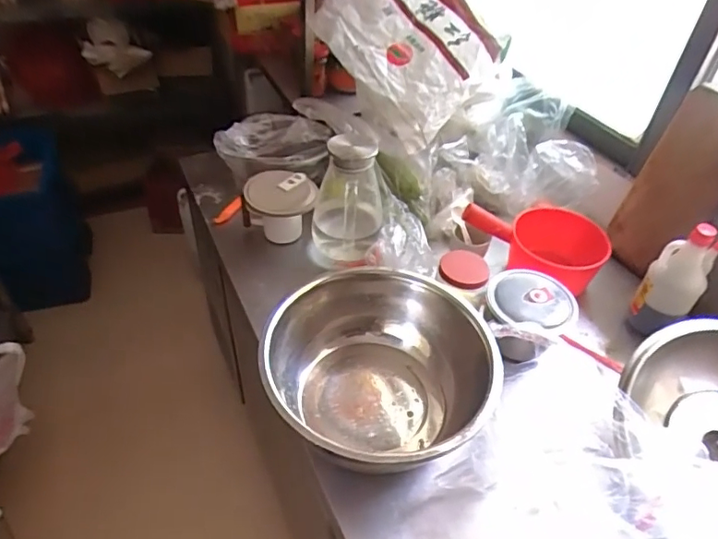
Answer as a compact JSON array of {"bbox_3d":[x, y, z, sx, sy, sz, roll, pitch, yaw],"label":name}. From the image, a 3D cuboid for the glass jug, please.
[{"bbox_3d":[-0.021,-0.133,1.010,0.127,0.241,0.146,6,43,1],"label":"glass jug"}]

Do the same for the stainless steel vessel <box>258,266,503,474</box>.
[{"bbox_3d":[0.020,0.152,0.779,0.306,0.146,0.322,-7,44,-12],"label":"stainless steel vessel"}]

